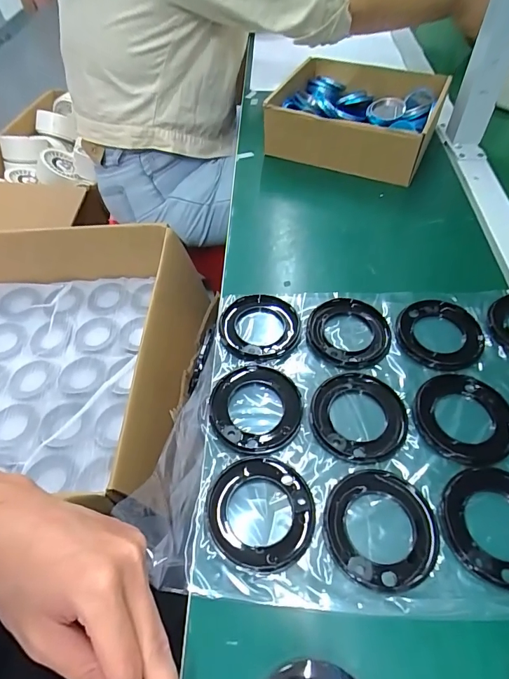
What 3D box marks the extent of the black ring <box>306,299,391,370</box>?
[{"bbox_3d":[0.089,-0.007,0.382,0.075,0.007,0.076,-2,54,3],"label":"black ring"}]

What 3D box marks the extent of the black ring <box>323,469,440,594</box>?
[{"bbox_3d":[0.089,0.132,0.284,0.078,0.004,0.075,-2,54,3],"label":"black ring"}]

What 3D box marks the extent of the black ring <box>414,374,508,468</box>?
[{"bbox_3d":[0.172,0.063,0.329,0.075,0.004,0.080,-2,54,3],"label":"black ring"}]

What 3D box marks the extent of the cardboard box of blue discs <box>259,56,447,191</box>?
[{"bbox_3d":[0.148,-0.312,0.569,0.211,0.074,0.200,24,59,20],"label":"cardboard box of blue discs"}]

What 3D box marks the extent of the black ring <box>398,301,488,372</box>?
[{"bbox_3d":[0.172,-0.006,0.374,0.074,0.007,0.076,-2,54,3],"label":"black ring"}]

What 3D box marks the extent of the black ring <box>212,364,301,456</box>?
[{"bbox_3d":[0.001,0.057,0.338,0.076,0.007,0.075,-2,54,3],"label":"black ring"}]

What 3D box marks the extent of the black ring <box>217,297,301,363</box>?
[{"bbox_3d":[0.005,-0.011,0.386,0.074,0.007,0.076,-2,54,3],"label":"black ring"}]

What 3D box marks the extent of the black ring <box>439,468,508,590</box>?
[{"bbox_3d":[0.172,0.129,0.281,0.078,0.004,0.076,-2,54,3],"label":"black ring"}]

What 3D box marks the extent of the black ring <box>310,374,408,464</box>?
[{"bbox_3d":[0.088,0.062,0.333,0.083,0.004,0.072,-29,57,-16],"label":"black ring"}]

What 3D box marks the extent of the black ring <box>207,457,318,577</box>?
[{"bbox_3d":[0.005,0.123,0.292,0.075,0.005,0.077,-2,54,3],"label":"black ring"}]

